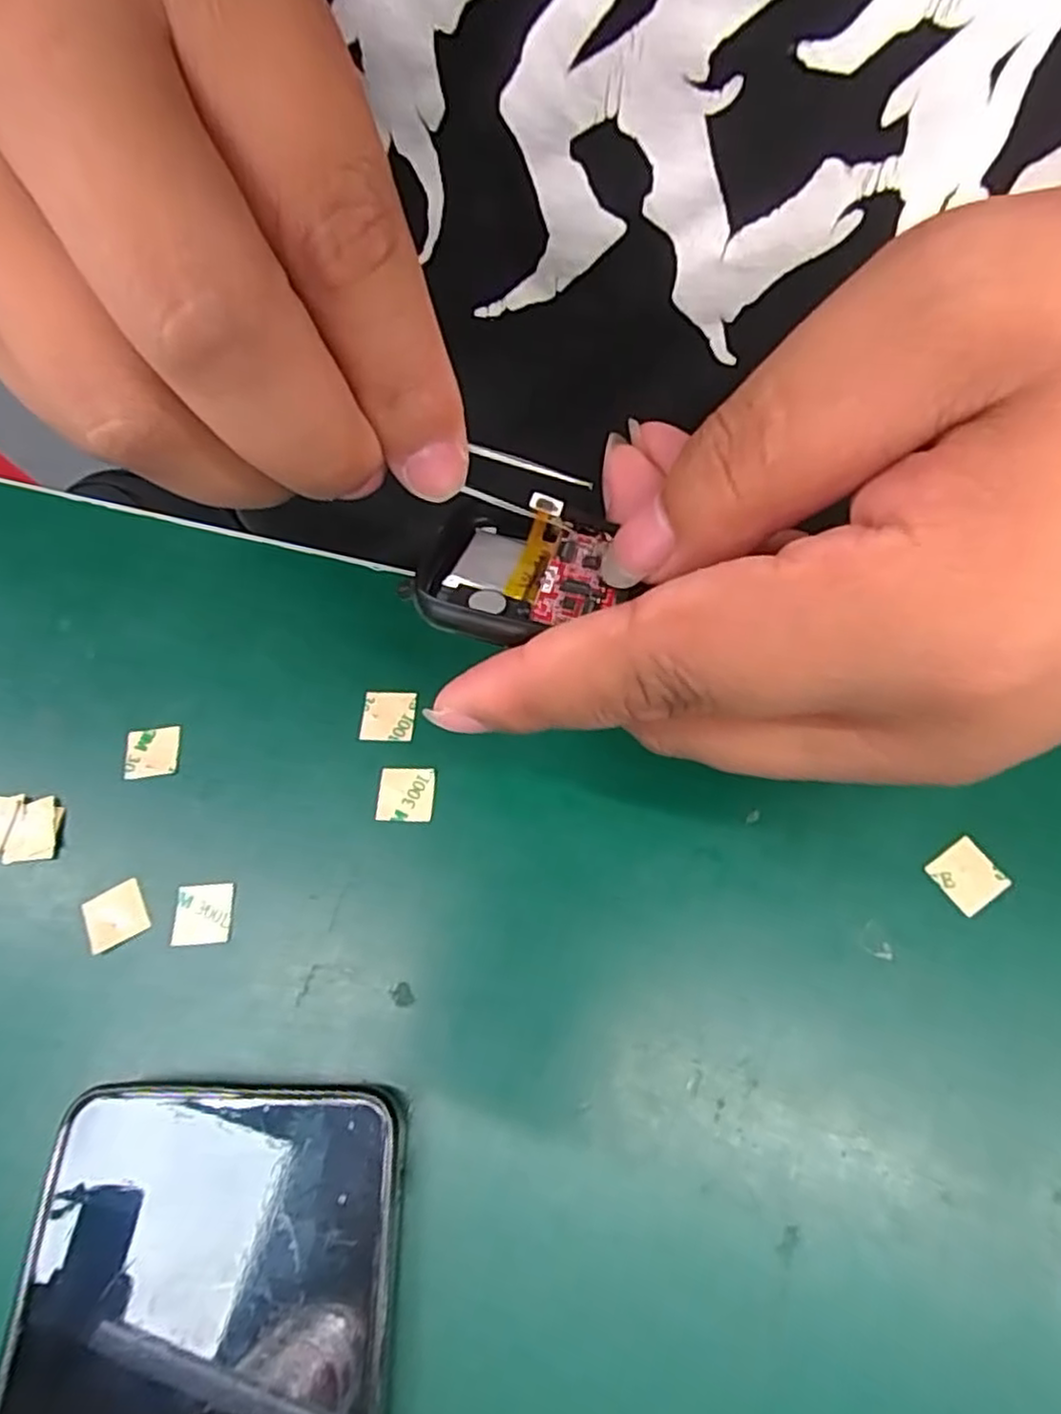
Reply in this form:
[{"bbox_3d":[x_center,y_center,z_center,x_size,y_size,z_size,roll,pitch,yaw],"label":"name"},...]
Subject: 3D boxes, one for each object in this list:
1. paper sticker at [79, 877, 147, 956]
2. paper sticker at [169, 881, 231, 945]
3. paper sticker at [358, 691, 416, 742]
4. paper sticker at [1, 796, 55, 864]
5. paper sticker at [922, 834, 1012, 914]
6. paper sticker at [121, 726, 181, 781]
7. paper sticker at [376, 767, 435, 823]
[{"bbox_3d":[-0.112,0.056,0.192,0.015,0.004,0.014,-27,69,-16],"label":"paper sticker"},{"bbox_3d":[-0.088,0.055,0.191,0.015,0.004,0.015,-4,70,2],"label":"paper sticker"},{"bbox_3d":[-0.042,0.003,0.212,0.015,0.004,0.015,1,71,4],"label":"paper sticker"},{"bbox_3d":[-0.142,0.035,0.203,0.013,0.004,0.017,-6,75,-6],"label":"paper sticker"},{"bbox_3d":[0.113,0.043,0.184,0.015,0.004,0.015,-35,64,-6],"label":"paper sticker"},{"bbox_3d":[-0.112,0.013,0.211,0.015,0.004,0.015,-7,67,-2],"label":"paper sticker"},{"bbox_3d":[-0.035,0.025,0.202,0.015,0.004,0.015,2,70,3],"label":"paper sticker"}]

